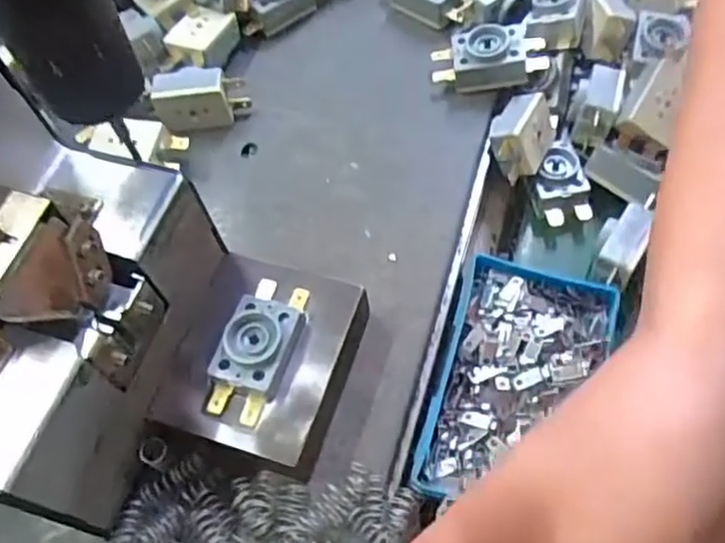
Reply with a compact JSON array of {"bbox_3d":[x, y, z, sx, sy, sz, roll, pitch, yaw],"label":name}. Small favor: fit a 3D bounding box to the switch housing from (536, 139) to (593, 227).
[{"bbox_3d":[0.104,-0.046,0.359,0.026,0.016,0.045,-10,60,-1],"label":"switch housing"}]

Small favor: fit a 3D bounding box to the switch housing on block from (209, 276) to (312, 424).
[{"bbox_3d":[-0.041,0.029,0.277,0.028,0.009,0.059,16,63,13],"label":"switch housing on block"}]

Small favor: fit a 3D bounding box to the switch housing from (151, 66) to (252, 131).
[{"bbox_3d":[-0.086,-0.094,0.368,0.047,0.025,0.022,-5,60,2],"label":"switch housing"}]

